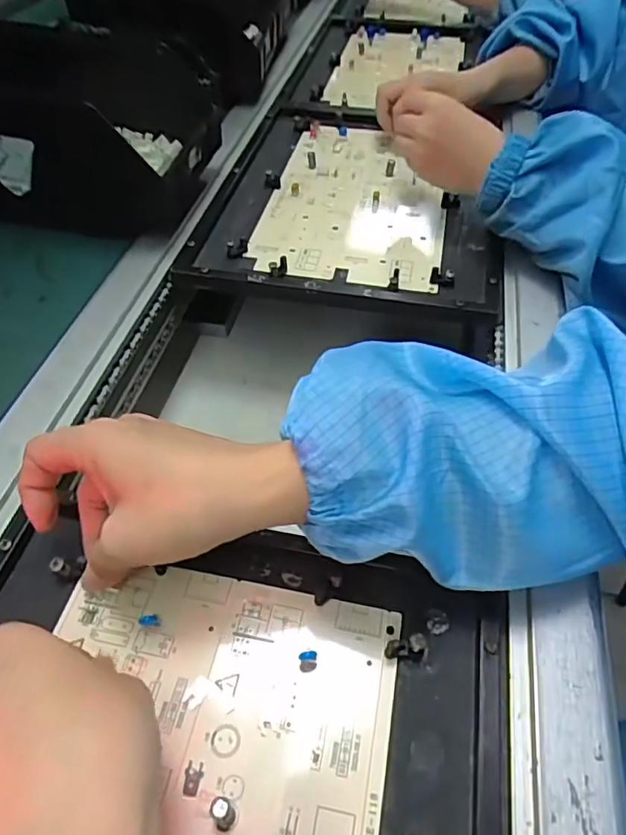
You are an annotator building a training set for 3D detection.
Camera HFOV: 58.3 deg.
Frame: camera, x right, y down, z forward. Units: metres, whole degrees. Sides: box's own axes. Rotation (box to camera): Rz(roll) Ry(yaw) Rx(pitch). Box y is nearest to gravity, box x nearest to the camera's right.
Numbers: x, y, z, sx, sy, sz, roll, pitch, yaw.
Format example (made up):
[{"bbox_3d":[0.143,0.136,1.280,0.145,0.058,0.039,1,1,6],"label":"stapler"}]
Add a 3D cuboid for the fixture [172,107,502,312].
[{"bbox_3d":[0.045,-0.224,0.566,0.264,0.020,0.327,8,51,5],"label":"fixture"}]

